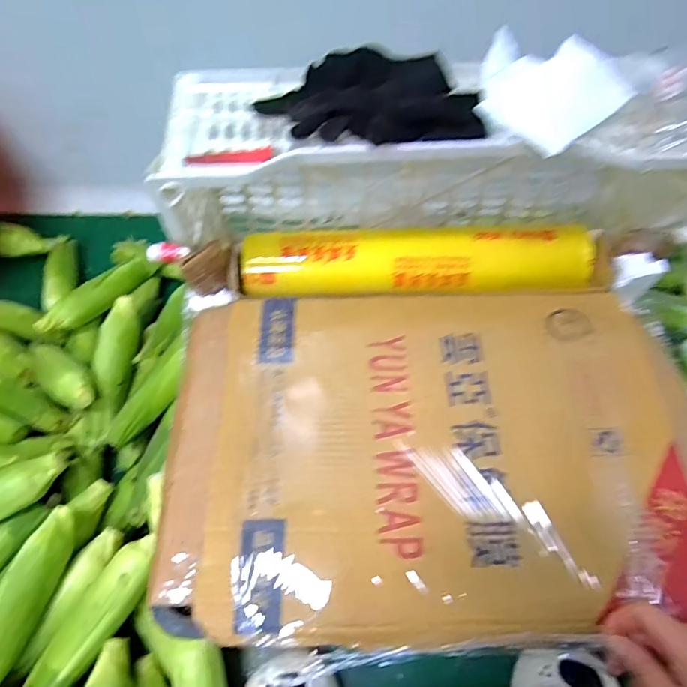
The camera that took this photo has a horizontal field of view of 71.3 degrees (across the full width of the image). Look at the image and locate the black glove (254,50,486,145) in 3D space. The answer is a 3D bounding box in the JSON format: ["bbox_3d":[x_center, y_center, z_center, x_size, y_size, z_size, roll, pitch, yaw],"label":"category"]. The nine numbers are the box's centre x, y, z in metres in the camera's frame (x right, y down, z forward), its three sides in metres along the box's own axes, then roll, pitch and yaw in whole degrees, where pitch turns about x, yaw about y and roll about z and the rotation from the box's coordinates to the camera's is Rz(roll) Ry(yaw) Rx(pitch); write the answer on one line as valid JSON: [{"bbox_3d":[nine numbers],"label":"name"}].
[{"bbox_3d":[0.026,-0.237,0.459,0.214,0.033,0.127,5,58,3],"label":"black glove"}]

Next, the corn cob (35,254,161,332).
[{"bbox_3d":[-0.404,-0.083,0.797,0.046,0.044,0.209,39,66,21],"label":"corn cob"}]

